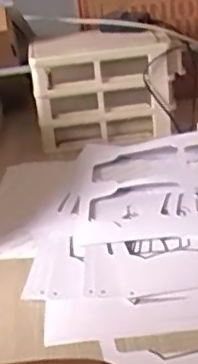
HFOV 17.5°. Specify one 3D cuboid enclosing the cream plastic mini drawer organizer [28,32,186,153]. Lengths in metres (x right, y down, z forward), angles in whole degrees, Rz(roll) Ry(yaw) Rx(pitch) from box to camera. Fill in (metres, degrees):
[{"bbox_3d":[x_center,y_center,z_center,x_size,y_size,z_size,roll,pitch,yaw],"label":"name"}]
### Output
[{"bbox_3d":[0.022,-0.173,1.234,0.277,0.202,0.126,-4,25,4],"label":"cream plastic mini drawer organizer"}]

